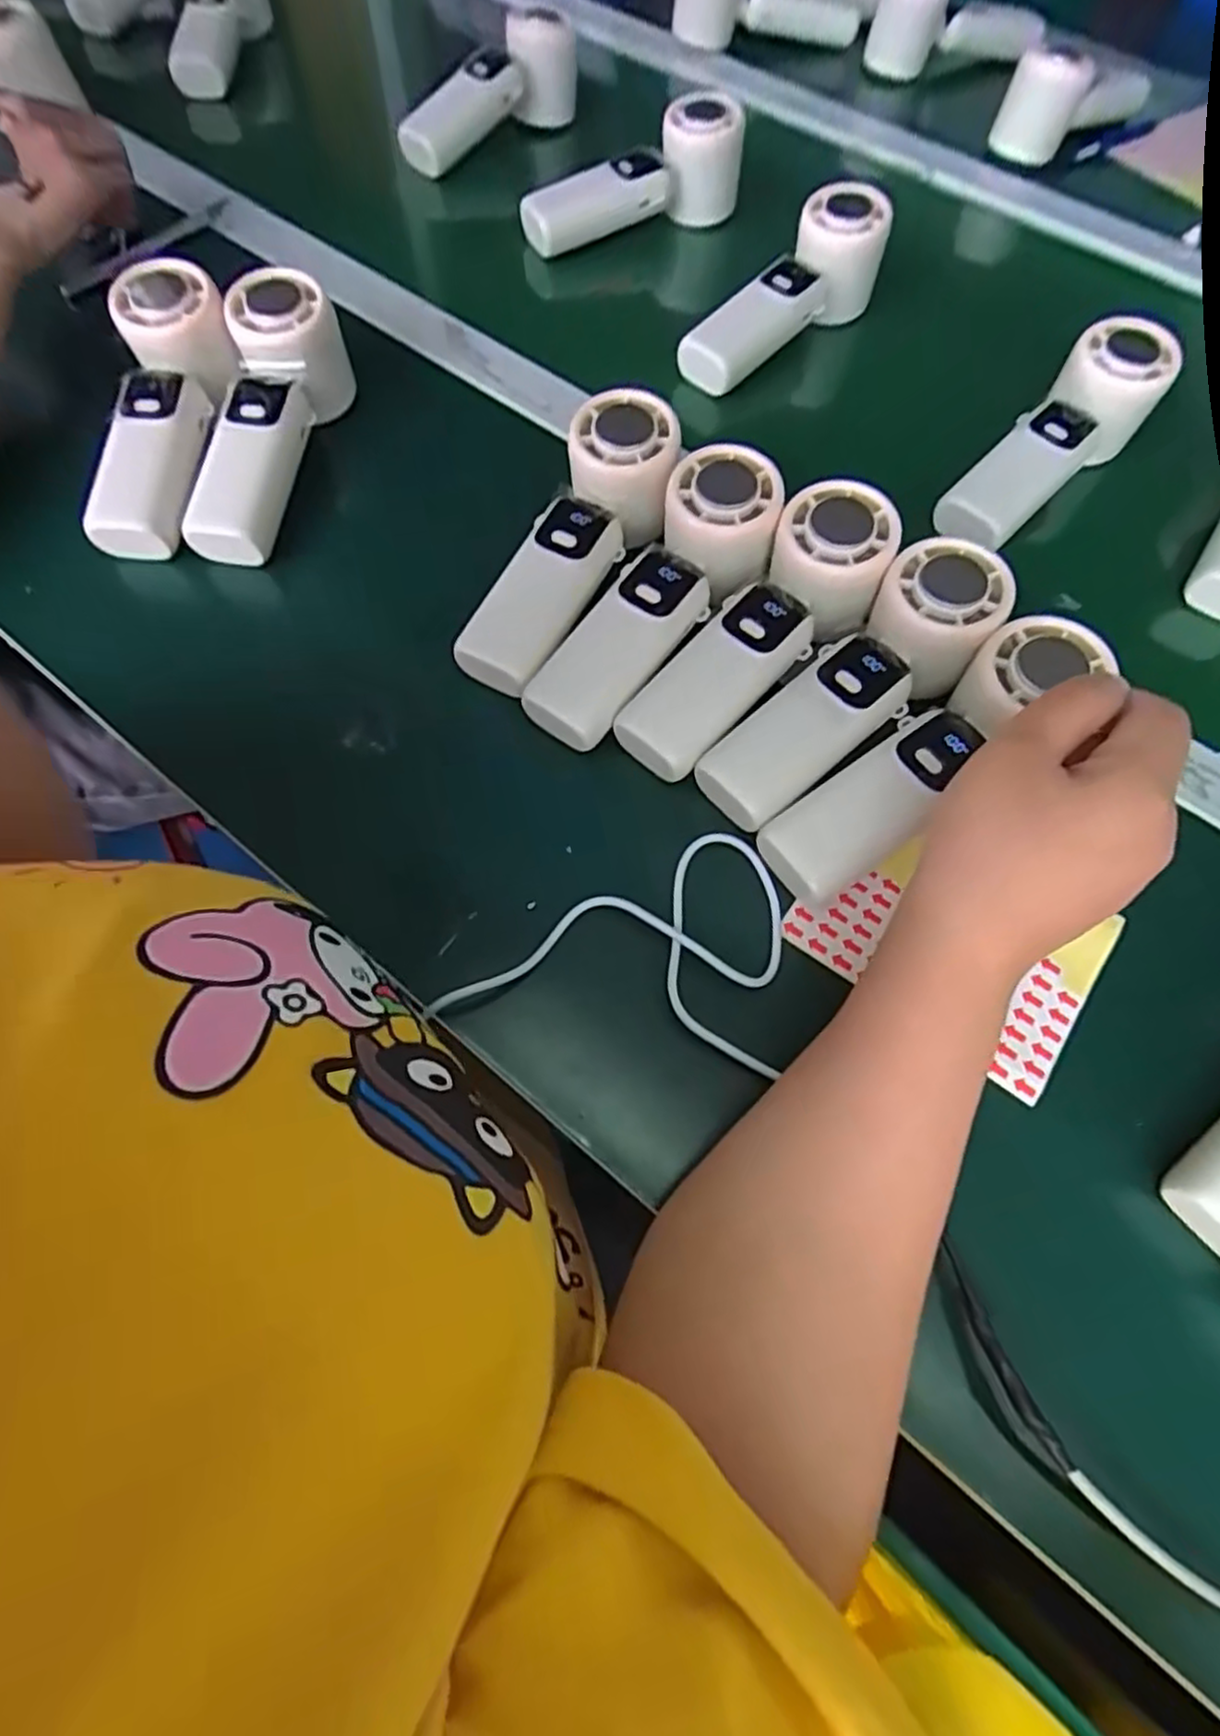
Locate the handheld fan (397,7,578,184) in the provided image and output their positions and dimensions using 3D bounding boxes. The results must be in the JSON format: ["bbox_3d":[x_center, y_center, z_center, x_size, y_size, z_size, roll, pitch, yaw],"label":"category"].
[{"bbox_3d":[-0.093,-0.625,0.577,0.173,0.066,0.050,-41,72,-18],"label":"handheld fan"}]

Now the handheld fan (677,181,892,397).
[{"bbox_3d":[0.114,-0.370,0.474,0.169,0.047,0.049,-44,72,-5],"label":"handheld fan"}]

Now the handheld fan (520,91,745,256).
[{"bbox_3d":[0.010,-0.507,0.524,0.169,0.060,0.064,-22,67,-11],"label":"handheld fan"}]

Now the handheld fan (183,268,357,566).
[{"bbox_3d":[-0.186,-0.247,0.392,0.054,0.058,0.161,6,64,2],"label":"handheld fan"}]

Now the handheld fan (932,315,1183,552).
[{"bbox_3d":[0.256,-0.244,0.421,0.169,0.042,0.054,-43,72,-4],"label":"handheld fan"}]

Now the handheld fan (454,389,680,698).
[{"bbox_3d":[-0.017,-0.160,0.363,0.050,0.035,0.163,29,83,12],"label":"handheld fan"}]

